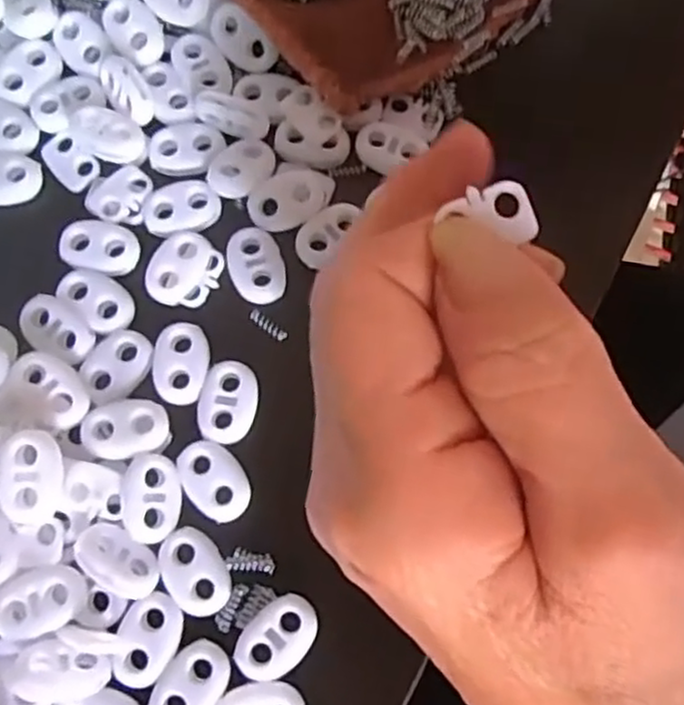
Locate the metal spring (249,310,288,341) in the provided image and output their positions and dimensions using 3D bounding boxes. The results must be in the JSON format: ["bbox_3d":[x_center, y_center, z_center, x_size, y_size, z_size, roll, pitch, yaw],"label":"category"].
[{"bbox_3d":[-0.021,-0.008,0.206,0.012,0.004,0.004,36,77,7],"label":"metal spring"}]

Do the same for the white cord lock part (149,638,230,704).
[{"bbox_3d":[-0.037,0.082,0.177,0.015,0.004,0.022,33,77,7],"label":"white cord lock part"}]

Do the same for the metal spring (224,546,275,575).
[{"bbox_3d":[-0.024,0.054,0.189,0.012,0.004,0.006,8,75,0],"label":"metal spring"}]

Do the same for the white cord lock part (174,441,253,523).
[{"bbox_3d":[-0.034,0.033,0.191,0.015,0.004,0.023,-38,80,-10],"label":"white cord lock part"}]

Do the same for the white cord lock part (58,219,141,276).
[{"bbox_3d":[-0.070,-0.031,0.207,0.021,0.004,0.015,14,76,2],"label":"white cord lock part"}]

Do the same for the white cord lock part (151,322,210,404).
[{"bbox_3d":[-0.045,0.002,0.200,0.015,0.004,0.022,10,75,1],"label":"white cord lock part"}]

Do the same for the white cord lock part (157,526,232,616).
[{"bbox_3d":[-0.038,0.056,0.185,0.016,0.004,0.022,-29,78,-9],"label":"white cord lock part"}]

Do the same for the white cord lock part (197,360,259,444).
[{"bbox_3d":[-0.031,0.013,0.198,0.015,0.004,0.022,13,76,2],"label":"white cord lock part"}]

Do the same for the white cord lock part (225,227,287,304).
[{"bbox_3d":[-0.025,-0.025,0.208,0.015,0.004,0.022,-17,77,-6],"label":"white cord lock part"}]

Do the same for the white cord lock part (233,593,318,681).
[{"bbox_3d":[-0.016,0.072,0.182,0.023,0.004,0.015,-43,81,-11],"label":"white cord lock part"}]

